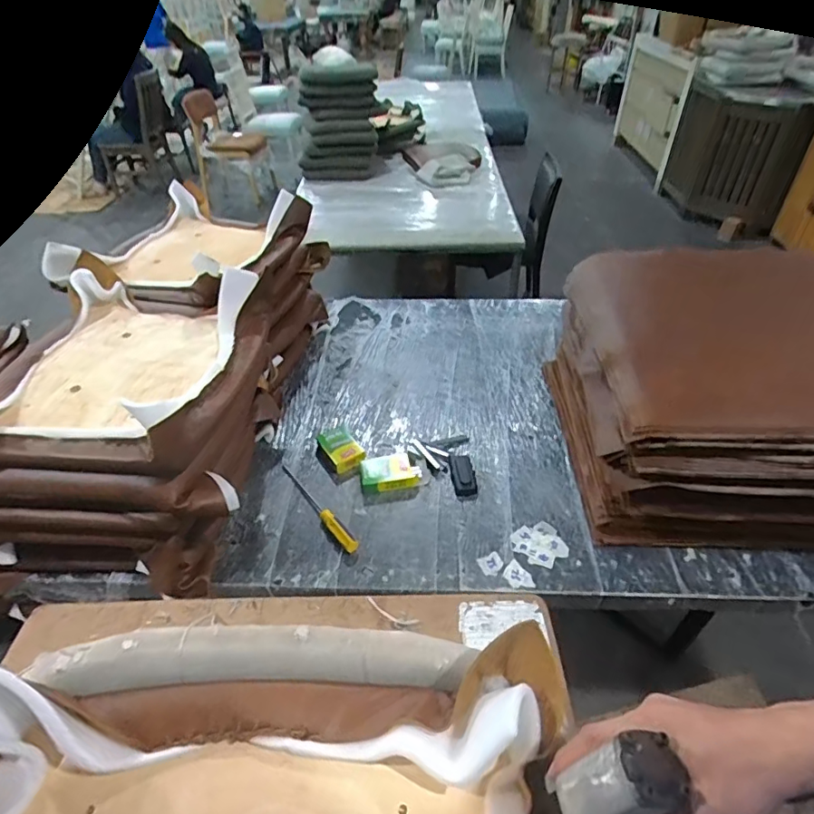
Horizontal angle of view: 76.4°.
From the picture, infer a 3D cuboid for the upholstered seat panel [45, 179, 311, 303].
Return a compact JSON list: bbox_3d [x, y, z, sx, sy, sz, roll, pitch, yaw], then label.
[{"bbox_3d":[-0.530,-0.408,1.327,0.423,0.161,0.530,9,42,11],"label":"upholstered seat panel"}]

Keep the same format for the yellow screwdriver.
[{"bbox_3d":[-0.191,0.206,1.107,0.026,0.029,0.289,-26,47,-26],"label":"yellow screwdriver"}]

